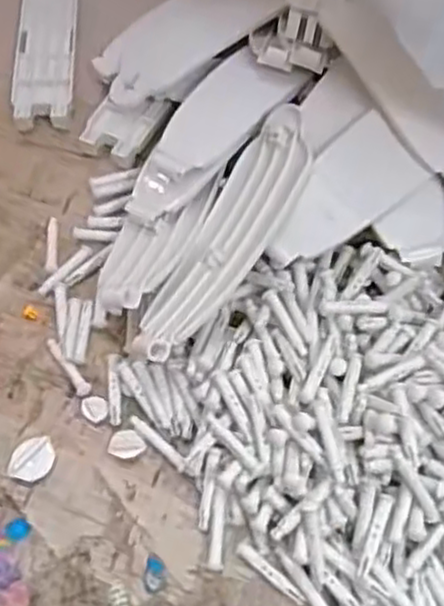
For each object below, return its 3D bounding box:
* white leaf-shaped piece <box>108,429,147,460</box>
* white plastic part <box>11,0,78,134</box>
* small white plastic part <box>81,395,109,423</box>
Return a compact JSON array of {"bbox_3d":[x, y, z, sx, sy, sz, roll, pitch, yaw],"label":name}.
[{"bbox_3d":[-0.049,0.073,0.368,0.018,0.004,0.015,16,62,8],"label":"white leaf-shaped piece"},{"bbox_3d":[-0.123,-0.193,0.501,0.039,0.013,0.181,-3,61,-3],"label":"white plastic part"},{"bbox_3d":[-0.067,0.056,0.377,0.013,0.004,0.015,-39,66,-18],"label":"small white plastic part"}]

